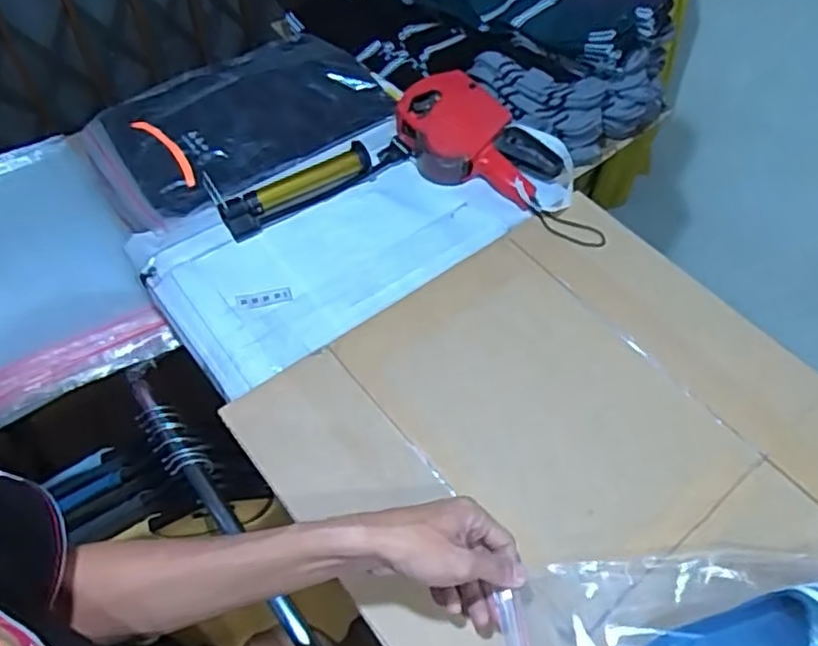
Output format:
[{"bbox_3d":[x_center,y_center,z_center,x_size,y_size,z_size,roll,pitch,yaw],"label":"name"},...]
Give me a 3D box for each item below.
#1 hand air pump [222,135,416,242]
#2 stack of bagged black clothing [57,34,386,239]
[{"bbox_3d":[-0.109,-0.169,0.834,0.243,0.036,0.042,-32,62,-22],"label":"hand air pump"},{"bbox_3d":[-0.229,-0.267,0.945,0.384,0.054,0.268,-31,62,-18],"label":"stack of bagged black clothing"}]

